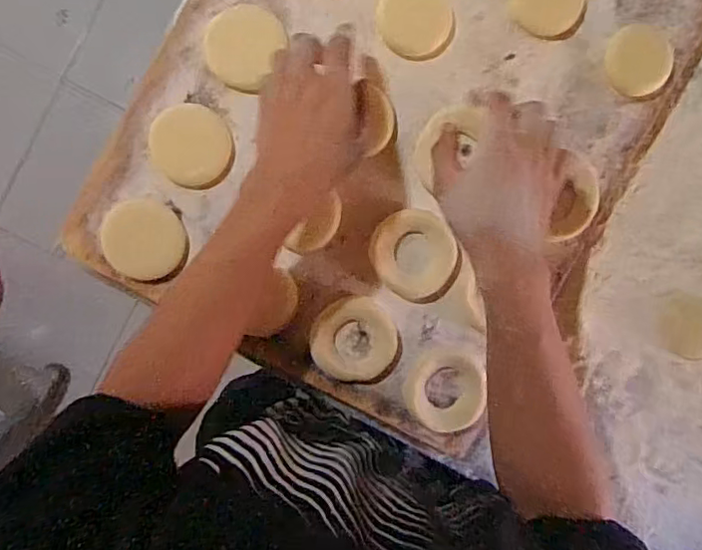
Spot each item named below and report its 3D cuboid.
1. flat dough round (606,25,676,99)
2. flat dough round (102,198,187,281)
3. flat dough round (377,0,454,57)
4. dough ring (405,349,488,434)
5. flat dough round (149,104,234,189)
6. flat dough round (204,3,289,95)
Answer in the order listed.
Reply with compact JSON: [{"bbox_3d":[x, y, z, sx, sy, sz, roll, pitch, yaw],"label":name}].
[{"bbox_3d":[0.267,-0.199,0.528,0.061,0.007,0.061,0,99,0],"label":"flat dough round"},{"bbox_3d":[-0.185,-0.031,0.509,0.071,0.010,0.070,0,94,-3],"label":"flat dough round"},{"bbox_3d":[0.058,-0.233,0.513,0.066,0.004,0.063,21,92,-4],"label":"flat dough round"},{"bbox_3d":[0.092,0.111,0.548,0.081,0.016,0.076,0,94,-3],"label":"dough ring"},{"bbox_3d":[-0.142,-0.114,0.509,0.068,0.017,0.070,0,94,-3],"label":"flat dough round"},{"bbox_3d":[-0.097,-0.206,0.509,0.064,0.012,0.073,39,91,-5],"label":"flat dough round"}]

